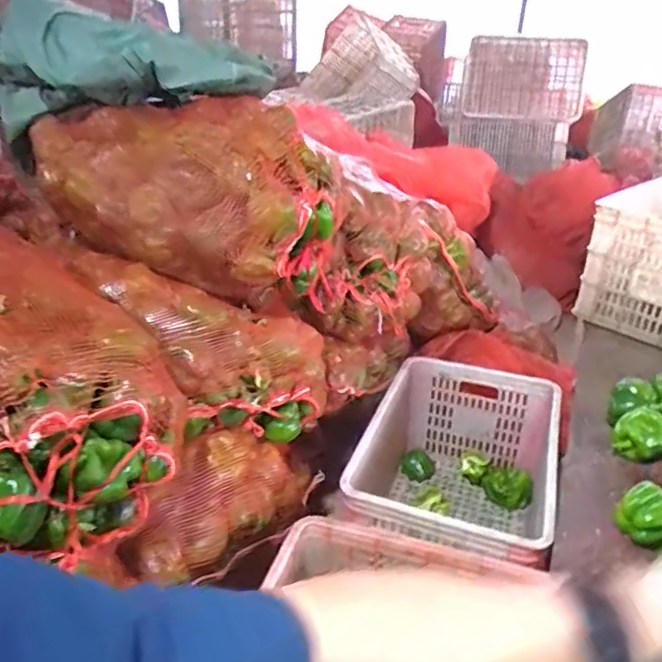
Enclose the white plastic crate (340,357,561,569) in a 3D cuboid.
[{"bbox_3d":[0.256,0.326,1.225,0.373,0.296,0.509,11,29,17],"label":"white plastic crate"}]

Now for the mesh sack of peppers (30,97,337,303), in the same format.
[{"bbox_3d":[-0.329,-0.296,1.145,0.349,0.259,0.710,-17,33,-31],"label":"mesh sack of peppers"}]

